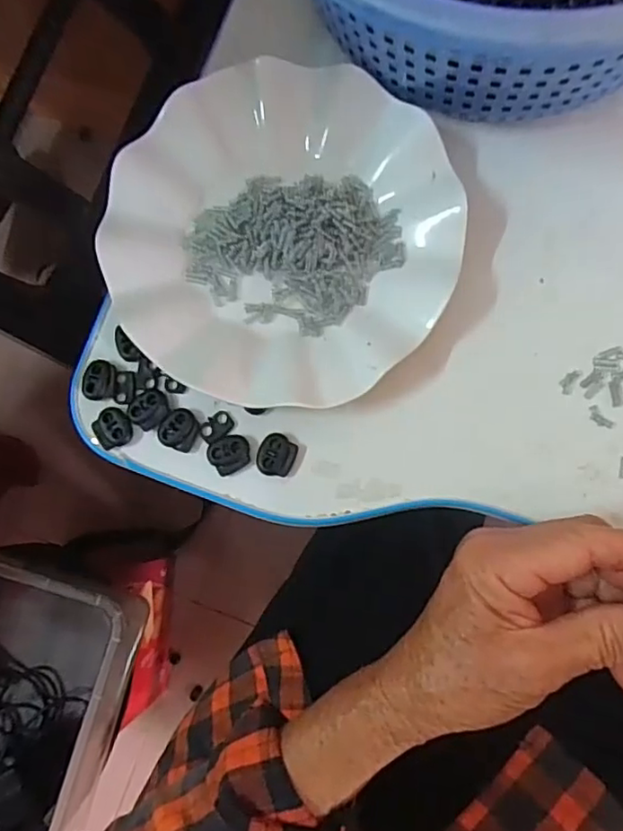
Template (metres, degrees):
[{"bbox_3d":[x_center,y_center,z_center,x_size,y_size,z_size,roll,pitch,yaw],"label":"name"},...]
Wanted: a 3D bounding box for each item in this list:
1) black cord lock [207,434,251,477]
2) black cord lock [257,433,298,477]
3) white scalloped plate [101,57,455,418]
[{"bbox_3d":[-0.042,0.020,0.308,0.021,0.004,0.019,-30,79,0],"label":"black cord lock"},{"bbox_3d":[-0.017,0.020,0.307,0.019,0.004,0.021,16,83,7],"label":"black cord lock"},{"bbox_3d":[-0.017,-0.096,0.312,0.177,0.020,0.177,-1,81,5],"label":"white scalloped plate"}]

